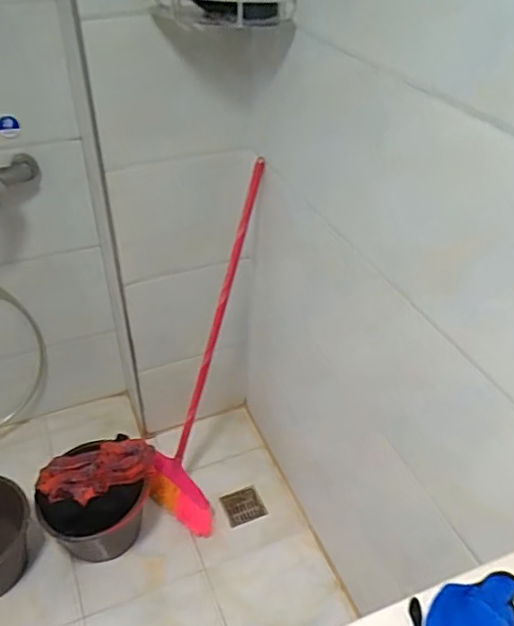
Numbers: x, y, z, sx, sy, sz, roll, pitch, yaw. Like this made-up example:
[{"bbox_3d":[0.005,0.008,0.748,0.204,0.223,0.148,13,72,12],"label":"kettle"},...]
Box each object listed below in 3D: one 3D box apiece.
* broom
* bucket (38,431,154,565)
[{"bbox_3d":[-0.101,0.115,1.415,0.215,0.938,0.095,26,24,28],"label":"broom"},{"bbox_3d":[-0.386,0.474,1.453,0.287,0.233,0.229,-19,42,-23],"label":"bucket"}]

